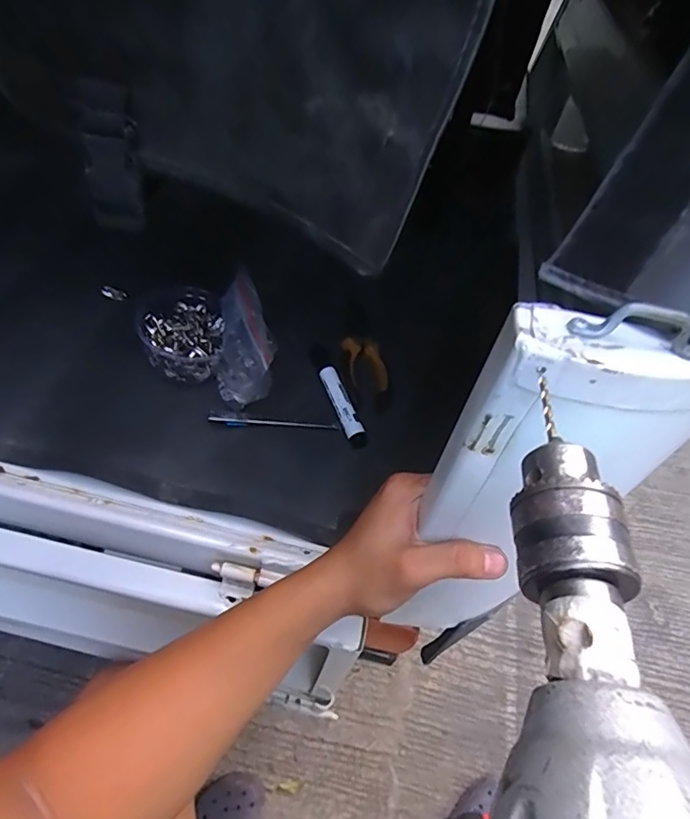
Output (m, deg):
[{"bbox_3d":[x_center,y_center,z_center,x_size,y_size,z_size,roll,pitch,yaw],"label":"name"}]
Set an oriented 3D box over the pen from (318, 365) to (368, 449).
[{"bbox_3d":[-0.002,-0.005,0.503,0.020,0.018,0.087,-14,50,-20],"label":"pen"}]

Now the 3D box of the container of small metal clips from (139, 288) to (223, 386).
[{"bbox_3d":[-0.151,-0.071,0.490,0.083,0.052,0.083,-9,48,-16],"label":"container of small metal clips"}]

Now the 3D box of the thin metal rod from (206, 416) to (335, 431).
[{"bbox_3d":[-0.066,0.013,0.481,0.121,0.008,0.009,4,50,-19],"label":"thin metal rod"}]

